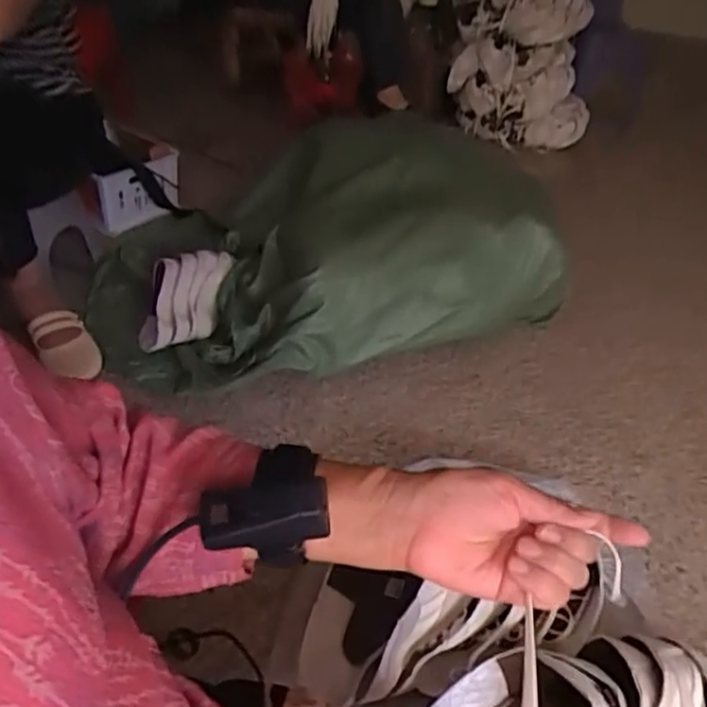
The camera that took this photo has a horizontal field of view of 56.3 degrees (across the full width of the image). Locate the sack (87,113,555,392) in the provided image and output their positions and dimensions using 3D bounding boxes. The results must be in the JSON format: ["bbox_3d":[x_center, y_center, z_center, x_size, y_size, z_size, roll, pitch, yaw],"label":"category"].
[{"bbox_3d":[-0.062,-0.236,1.269,0.847,0.305,0.574,-6,41,-16],"label":"sack"}]

